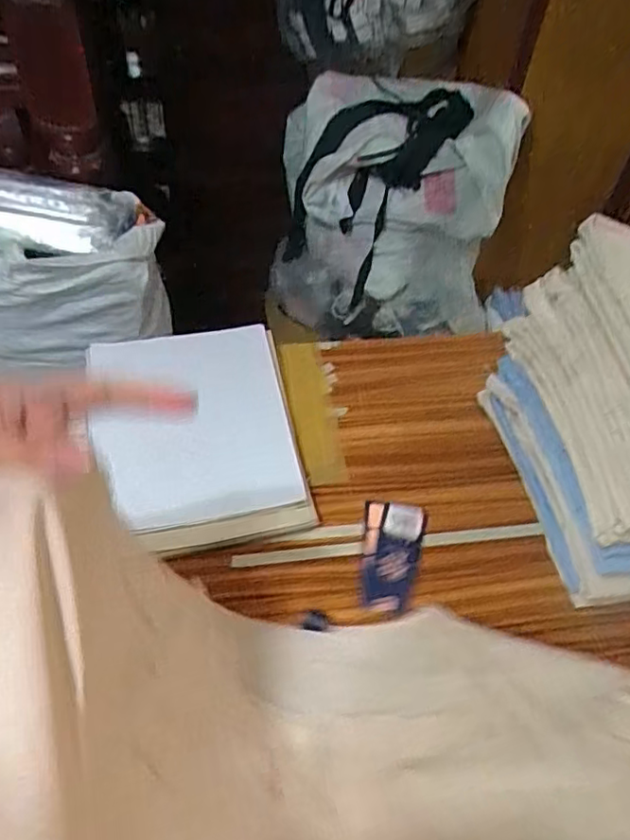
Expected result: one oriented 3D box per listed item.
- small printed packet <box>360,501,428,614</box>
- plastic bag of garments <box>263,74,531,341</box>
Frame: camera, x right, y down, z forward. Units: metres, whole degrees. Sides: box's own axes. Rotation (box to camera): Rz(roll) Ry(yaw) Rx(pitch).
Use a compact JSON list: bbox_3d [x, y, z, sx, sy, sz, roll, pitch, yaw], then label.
[{"bbox_3d":[0.074,0.129,0.596,0.058,0.004,0.116,10,50,3],"label":"small printed packet"},{"bbox_3d":[0.165,-0.487,1.478,0.507,0.467,0.422,1,50,-4],"label":"plastic bag of garments"}]

